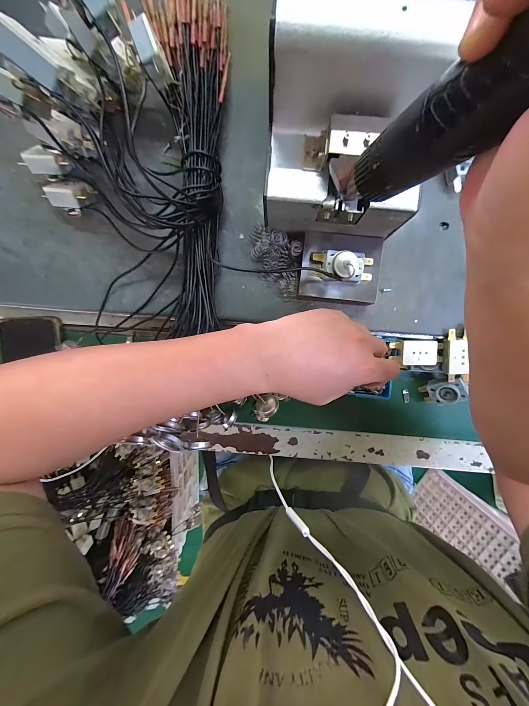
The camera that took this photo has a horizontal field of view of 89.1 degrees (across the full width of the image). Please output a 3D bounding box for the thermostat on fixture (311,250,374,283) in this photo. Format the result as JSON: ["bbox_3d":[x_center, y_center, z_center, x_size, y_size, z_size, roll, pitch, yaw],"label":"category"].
[{"bbox_3d":[0.079,-0.086,0.267,0.059,0.021,0.028,1,95,1],"label":"thermostat on fixture"}]

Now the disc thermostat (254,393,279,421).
[{"bbox_3d":[0.003,0.063,0.308,0.024,0.008,0.032,18,101,-2],"label":"disc thermostat"}]

